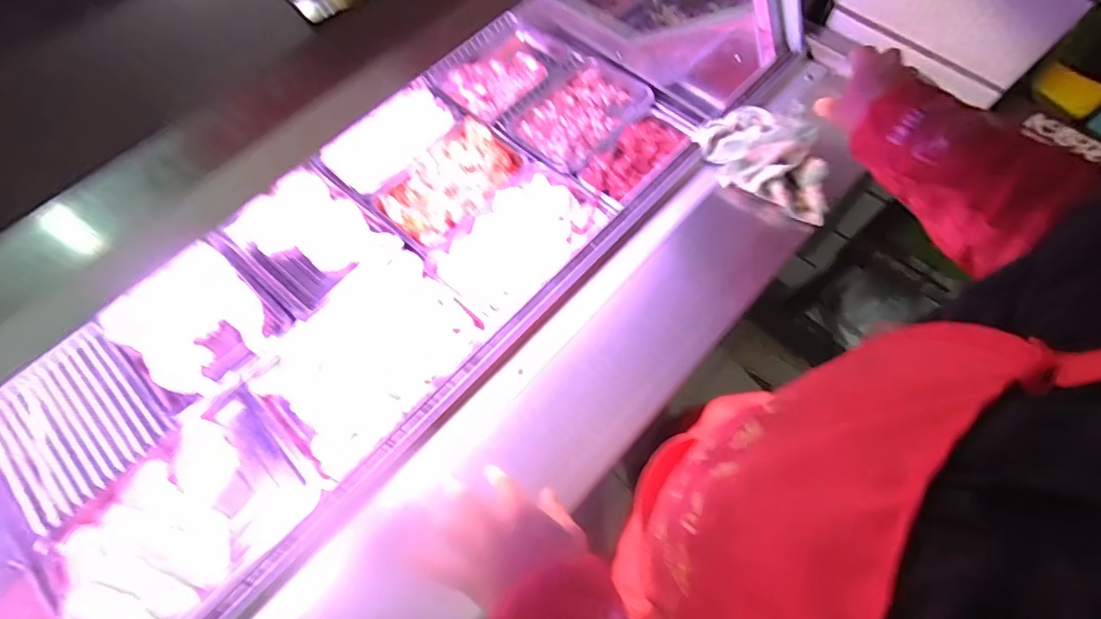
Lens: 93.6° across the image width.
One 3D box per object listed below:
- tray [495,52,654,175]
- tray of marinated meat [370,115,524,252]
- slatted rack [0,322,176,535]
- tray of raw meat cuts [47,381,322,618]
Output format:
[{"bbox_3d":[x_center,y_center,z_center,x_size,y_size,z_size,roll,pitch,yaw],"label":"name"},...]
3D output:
[{"bbox_3d":[0.055,-0.445,1.161,0.235,0.050,0.311,38,73,14],"label":"tray"},{"bbox_3d":[-0.202,-0.270,1.065,0.207,0.048,0.295,41,74,15],"label":"tray of marinated meat"},{"bbox_3d":[-0.844,0.194,0.912,0.281,0.016,0.252,40,74,15],"label":"slatted rack"},{"bbox_3d":[-0.603,0.336,0.846,0.268,0.044,0.375,41,74,15],"label":"tray of raw meat cuts"}]

